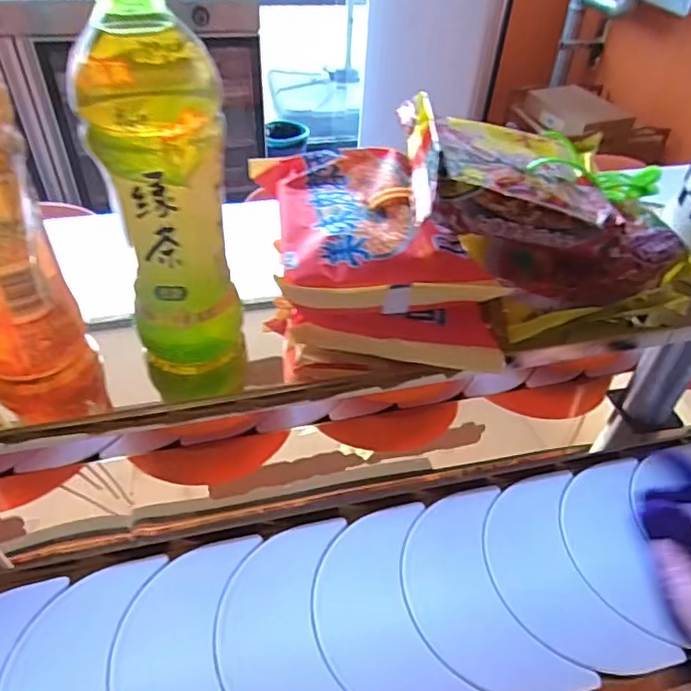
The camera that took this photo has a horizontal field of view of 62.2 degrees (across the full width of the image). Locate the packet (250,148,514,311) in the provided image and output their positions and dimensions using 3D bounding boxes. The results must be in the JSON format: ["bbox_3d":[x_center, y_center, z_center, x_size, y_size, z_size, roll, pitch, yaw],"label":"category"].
[{"bbox_3d":[0.013,-0.075,0.360,0.129,0.038,0.138,-5,44,-10],"label":"packet"}]

